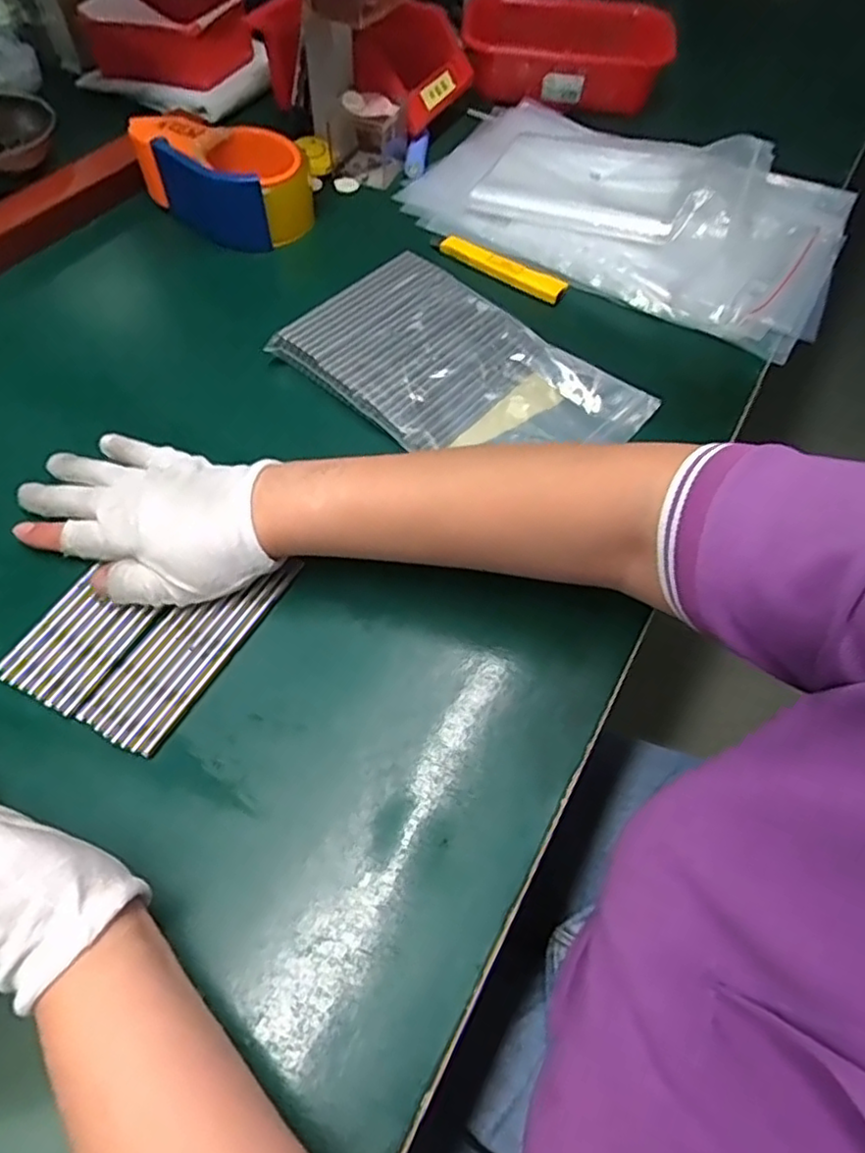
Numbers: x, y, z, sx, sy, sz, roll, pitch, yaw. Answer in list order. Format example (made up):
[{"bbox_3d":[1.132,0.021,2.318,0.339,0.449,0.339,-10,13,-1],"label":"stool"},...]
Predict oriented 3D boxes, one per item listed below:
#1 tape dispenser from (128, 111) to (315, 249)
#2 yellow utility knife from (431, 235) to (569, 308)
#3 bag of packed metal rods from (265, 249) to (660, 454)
[{"bbox_3d":[-0.179,-0.337,0.573,0.141,0.063,0.075,22,59,10],"label":"tape dispenser"},{"bbox_3d":[0.053,-0.261,0.563,0.128,0.012,0.022,30,60,15],"label":"yellow utility knife"},{"bbox_3d":[0.020,-0.147,0.480,0.238,0.024,0.140,36,62,18],"label":"bag of packed metal rods"}]

